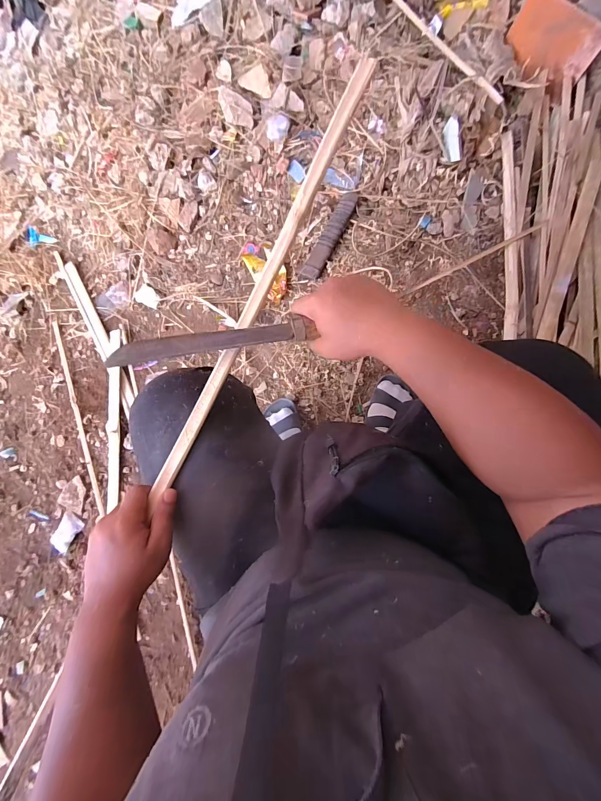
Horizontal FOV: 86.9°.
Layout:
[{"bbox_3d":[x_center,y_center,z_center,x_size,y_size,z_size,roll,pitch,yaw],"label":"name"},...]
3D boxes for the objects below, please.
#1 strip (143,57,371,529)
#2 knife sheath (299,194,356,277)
[{"bbox_3d":[-0.045,-0.140,0.384,0.025,0.013,0.559,27,90,9],"label":"strip"},{"bbox_3d":[0.075,-0.417,0.802,0.046,0.016,0.236,29,92,9],"label":"knife sheath"}]

